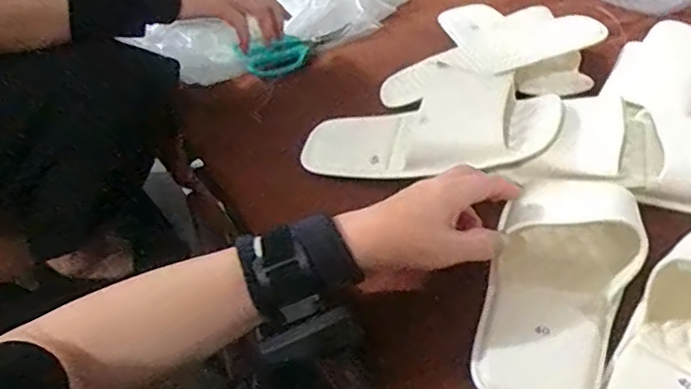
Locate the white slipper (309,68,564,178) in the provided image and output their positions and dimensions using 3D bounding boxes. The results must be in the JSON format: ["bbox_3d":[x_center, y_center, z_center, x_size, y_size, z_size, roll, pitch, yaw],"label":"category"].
[{"bbox_3d":[0.064,-0.056,0.568,0.248,0.046,0.110,-8,40,21],"label":"white slipper"}]

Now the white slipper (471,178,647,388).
[{"bbox_3d":[0.159,0.065,0.452,0.098,0.048,0.206,18,52,20],"label":"white slipper"}]

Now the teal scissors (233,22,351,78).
[{"bbox_3d":[-0.057,-0.184,0.776,0.154,0.029,0.046,-22,45,-18],"label":"teal scissors"}]

